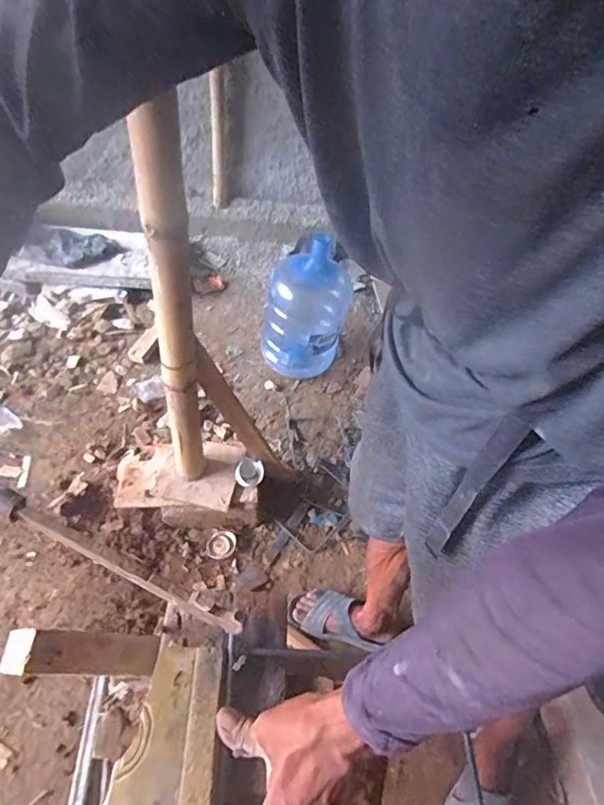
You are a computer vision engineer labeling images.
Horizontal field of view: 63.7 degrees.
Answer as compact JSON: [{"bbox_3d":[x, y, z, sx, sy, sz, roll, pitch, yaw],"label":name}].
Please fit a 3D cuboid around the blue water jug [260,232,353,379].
[{"bbox_3d":[0.011,-0.348,1.689,0.292,0.477,0.240,8,48,-2],"label":"blue water jug"}]

